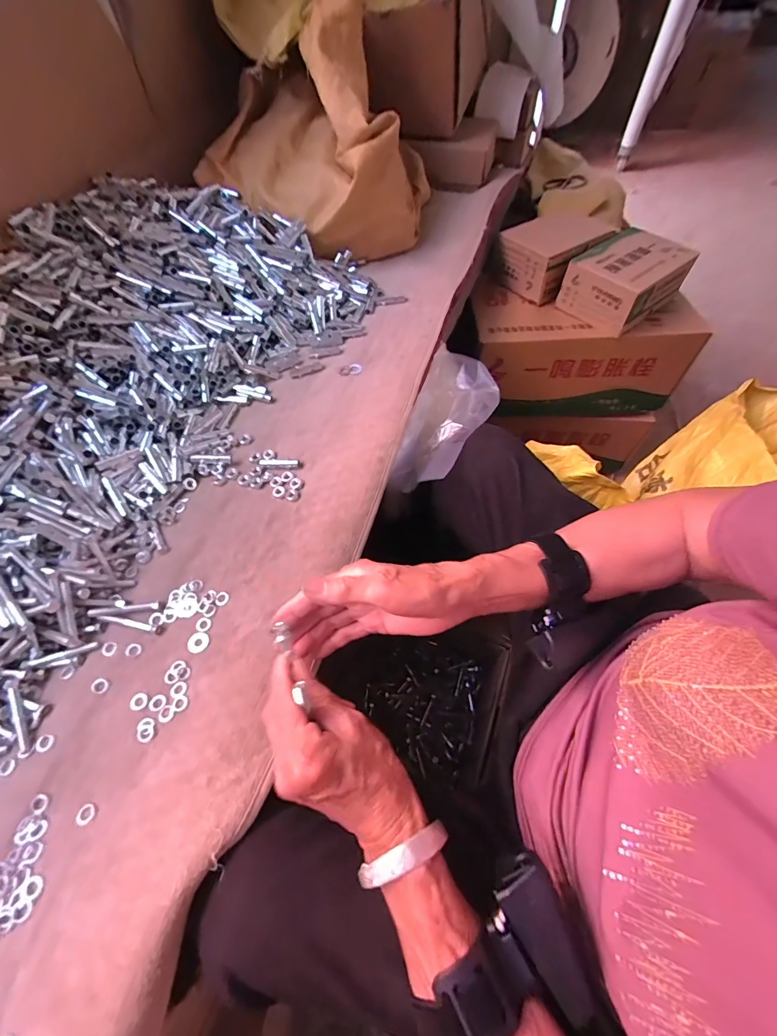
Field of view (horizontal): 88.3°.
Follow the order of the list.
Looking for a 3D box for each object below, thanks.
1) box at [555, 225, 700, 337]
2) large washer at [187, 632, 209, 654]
[{"bbox_3d":[0.399,-0.402,0.677,0.165,0.079,0.134,-35,65,-17],"label":"box"},{"bbox_3d":[-0.170,0.111,0.357,0.018,0.004,0.018,-1,60,1],"label":"large washer"}]

